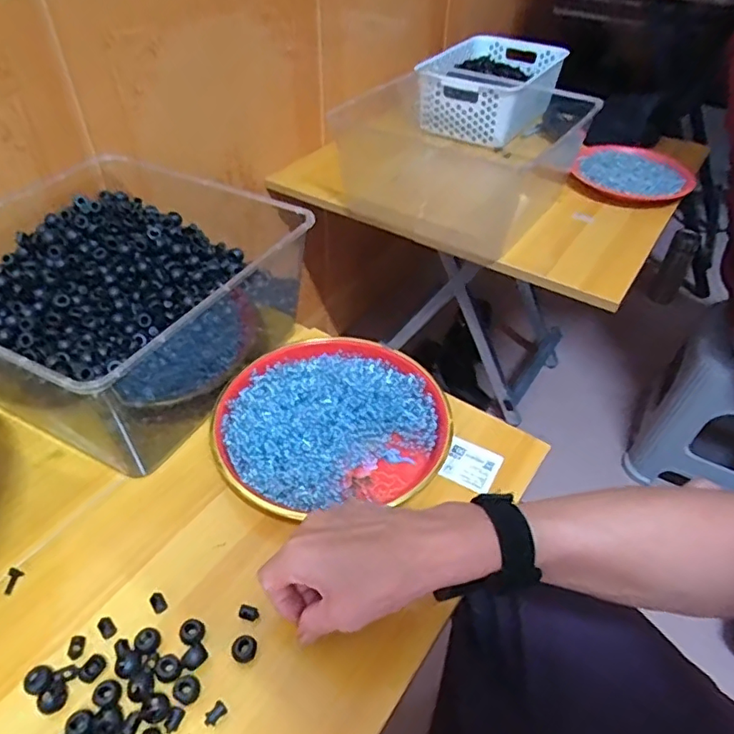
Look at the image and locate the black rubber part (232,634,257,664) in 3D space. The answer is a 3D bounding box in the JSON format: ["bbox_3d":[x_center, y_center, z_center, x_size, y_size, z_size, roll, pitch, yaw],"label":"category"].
[{"bbox_3d":[-0.089,0.204,0.411,0.017,0.010,0.017,1,44,-1],"label":"black rubber part"}]

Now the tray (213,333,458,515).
[{"bbox_3d":[-0.035,0.048,0.549,0.219,0.042,0.209,-16,47,-17],"label":"tray"}]

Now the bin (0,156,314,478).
[{"bbox_3d":[-0.254,-0.078,0.588,0.294,0.134,0.312,20,47,18],"label":"bin"}]

